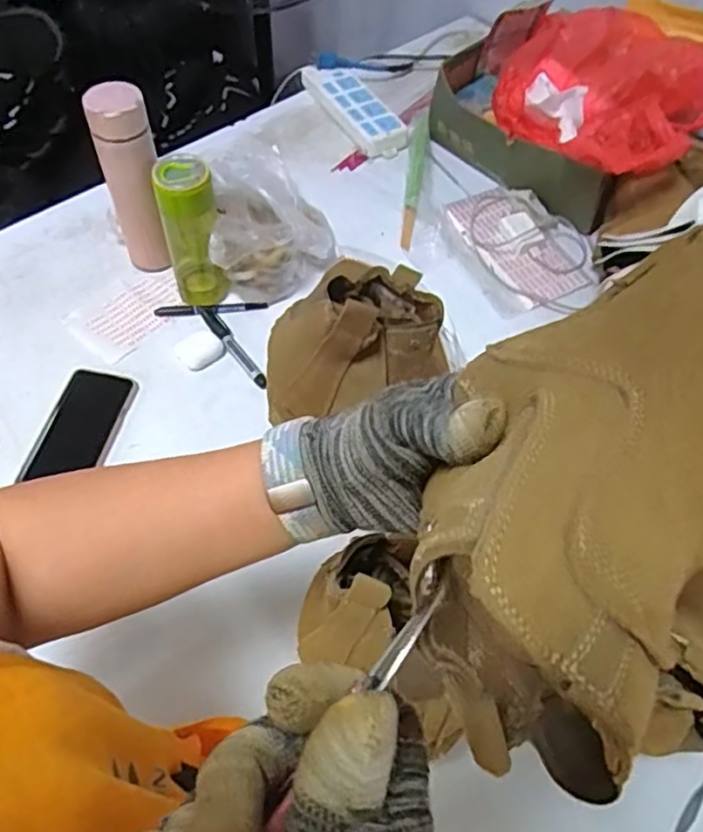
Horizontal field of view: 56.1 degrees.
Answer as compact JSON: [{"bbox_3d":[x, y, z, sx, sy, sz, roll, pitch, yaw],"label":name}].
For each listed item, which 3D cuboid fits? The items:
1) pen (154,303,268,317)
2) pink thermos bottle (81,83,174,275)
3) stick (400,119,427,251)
[{"bbox_3d":[-0.181,-0.137,0.855,0.141,0.007,0.015,-4,57,-6],"label":"pen"},{"bbox_3d":[-0.266,-0.281,0.811,0.065,0.232,0.057,-17,60,-13],"label":"pink thermos bottle"},{"bbox_3d":[0.096,-0.367,1.015,0.025,0.011,0.285,9,57,3],"label":"stick"}]

